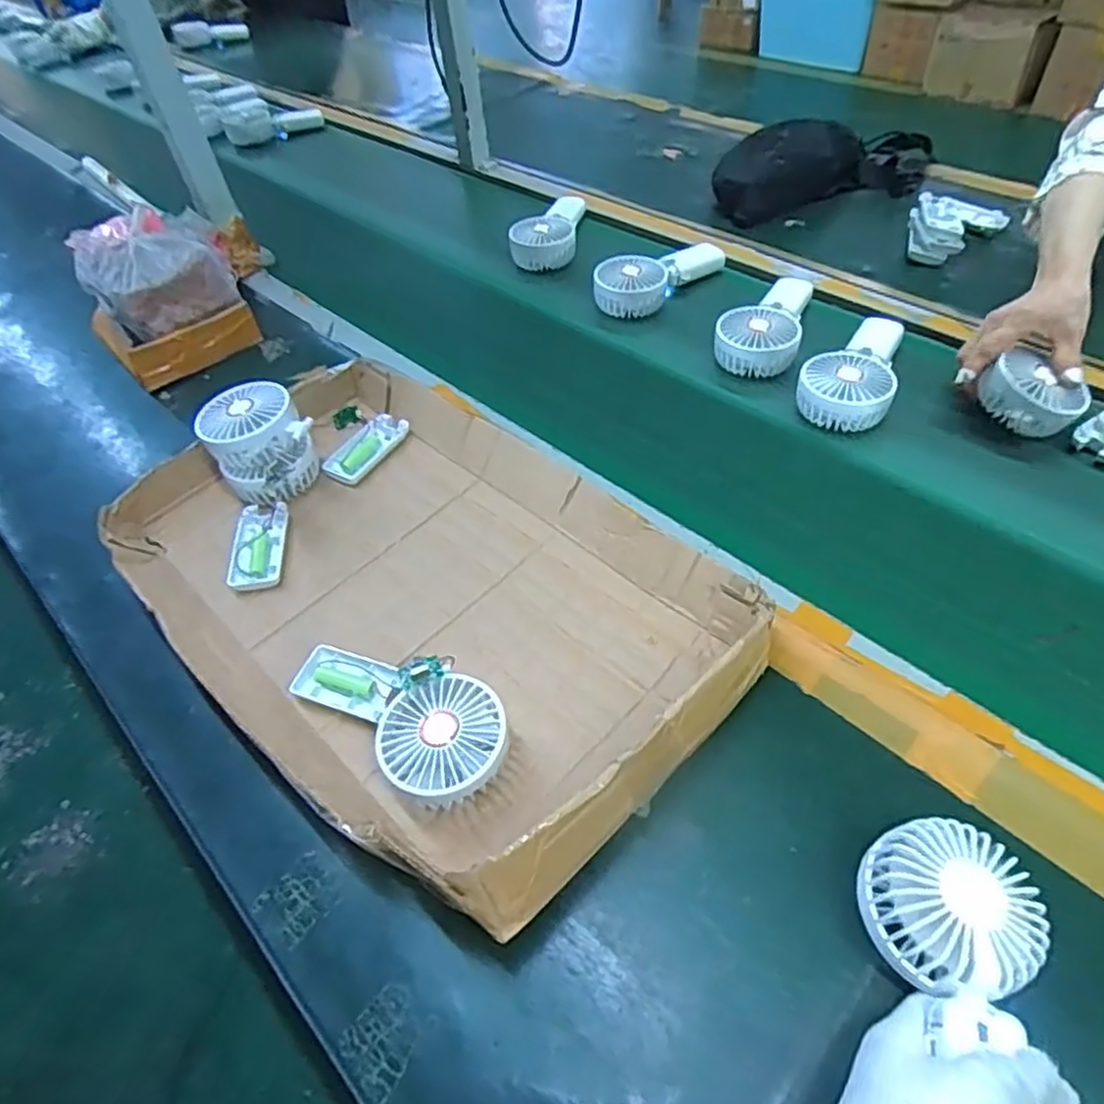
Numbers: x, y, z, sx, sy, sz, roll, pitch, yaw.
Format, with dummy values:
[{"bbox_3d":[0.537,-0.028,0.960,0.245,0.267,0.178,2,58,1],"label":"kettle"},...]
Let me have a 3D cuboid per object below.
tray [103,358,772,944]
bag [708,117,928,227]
[{"bbox_3d":[-0.120,0.013,0.584,0.321,0.069,0.537,-39,57,-24],"label":"tray"},{"bbox_3d":[0.409,-0.571,1.017,0.356,0.078,0.148,-15,50,-6],"label":"bag"}]

